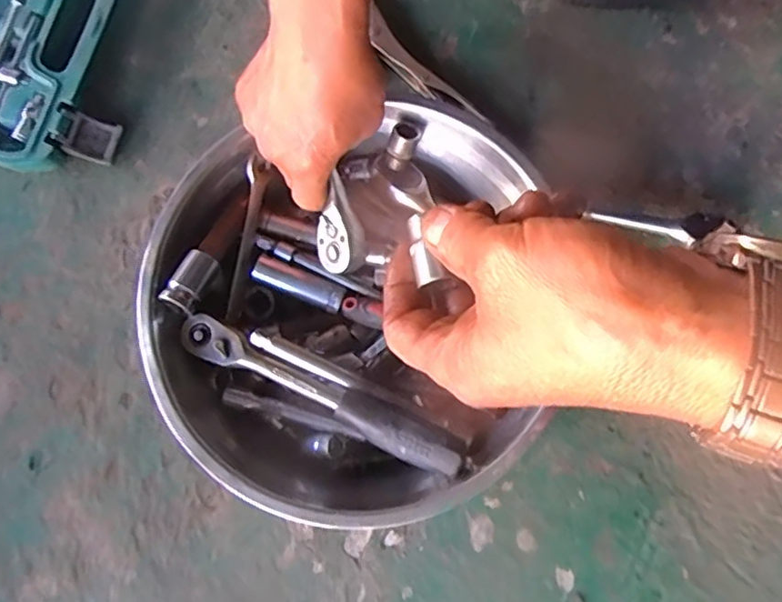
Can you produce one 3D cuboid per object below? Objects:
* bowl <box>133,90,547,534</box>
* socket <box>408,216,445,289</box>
[{"bbox_3d":[-0.026,0.013,0.429,0.252,0.073,0.255,0,77,2],"label":"bowl"},{"bbox_3d":[0.012,-0.020,0.249,0.010,0.008,0.028,-18,71,-2],"label":"socket"}]

